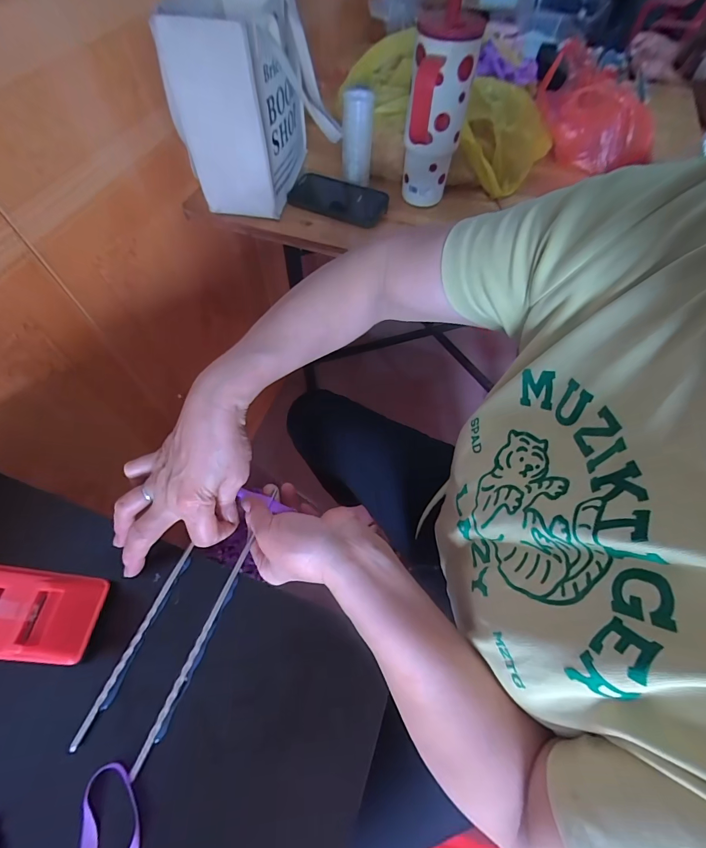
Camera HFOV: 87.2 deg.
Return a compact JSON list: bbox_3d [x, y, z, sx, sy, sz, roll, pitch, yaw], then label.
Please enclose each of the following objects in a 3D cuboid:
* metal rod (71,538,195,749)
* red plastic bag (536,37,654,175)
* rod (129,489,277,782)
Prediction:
[{"bbox_3d":[-0.172,0.169,0.297,0.007,0.006,0.150,19,62,9],"label":"metal rod"},{"bbox_3d":[0.415,-0.534,0.644,0.097,0.120,0.200,-33,67,-19],"label":"red plastic bag"},{"bbox_3d":[-0.114,0.155,0.309,0.006,0.007,0.221,18,61,9],"label":"rod"}]

